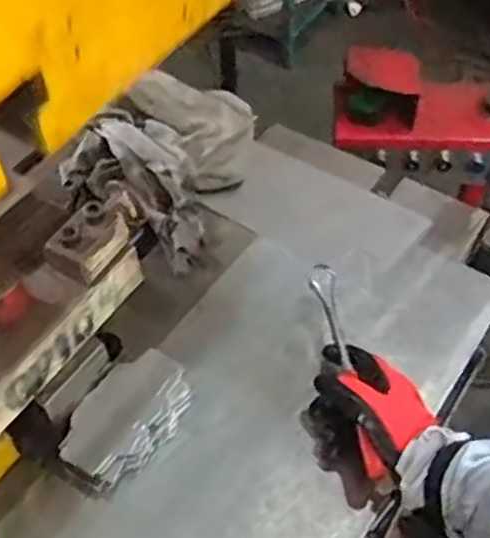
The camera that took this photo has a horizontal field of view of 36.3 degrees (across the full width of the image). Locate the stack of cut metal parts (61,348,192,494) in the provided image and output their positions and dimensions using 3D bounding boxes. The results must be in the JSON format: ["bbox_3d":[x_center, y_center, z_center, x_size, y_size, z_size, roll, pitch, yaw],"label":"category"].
[{"bbox_3d":[-0.103,0.131,0.660,0.073,0.042,0.125,30,59,25],"label":"stack of cut metal parts"}]

